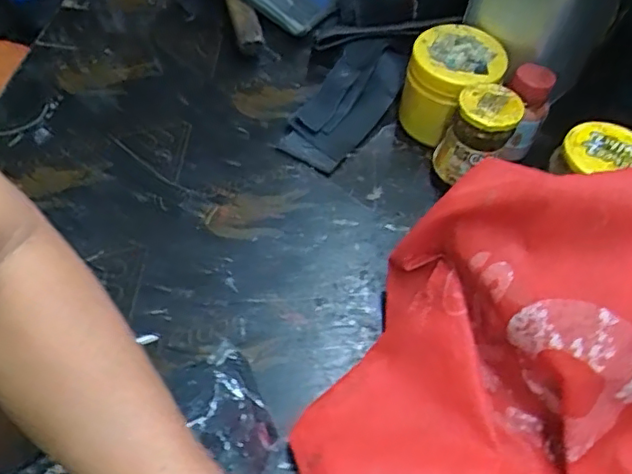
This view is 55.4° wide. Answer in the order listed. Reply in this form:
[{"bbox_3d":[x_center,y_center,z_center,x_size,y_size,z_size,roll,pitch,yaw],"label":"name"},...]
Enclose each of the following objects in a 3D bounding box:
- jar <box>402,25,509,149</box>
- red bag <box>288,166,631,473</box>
[{"bbox_3d":[0.144,-0.155,0.637,0.086,0.105,0.095,-13,54,-14],"label":"jar"},{"bbox_3d":[0.132,0.098,0.381,0.253,0.164,0.323,15,52,6],"label":"red bag"}]

